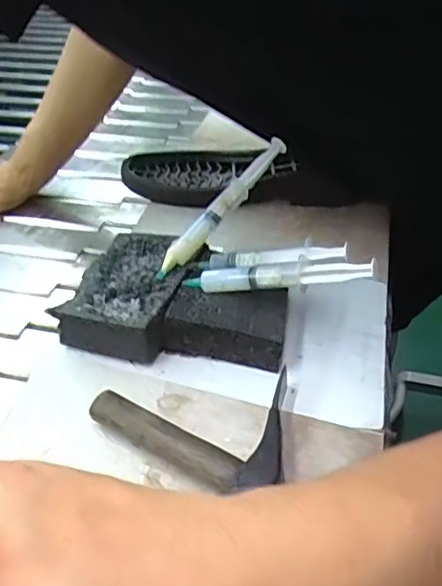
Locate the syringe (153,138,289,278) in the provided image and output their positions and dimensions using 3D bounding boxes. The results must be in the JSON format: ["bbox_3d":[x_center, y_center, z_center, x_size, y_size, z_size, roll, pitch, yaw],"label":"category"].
[{"bbox_3d":[0.002,-0.071,0.499,0.020,0.019,0.152,32,74,34],"label":"syringe"}]

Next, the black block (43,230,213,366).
[{"bbox_3d":[-0.068,-0.004,0.491,0.078,0.031,0.129,8,36,14],"label":"black block"}]

